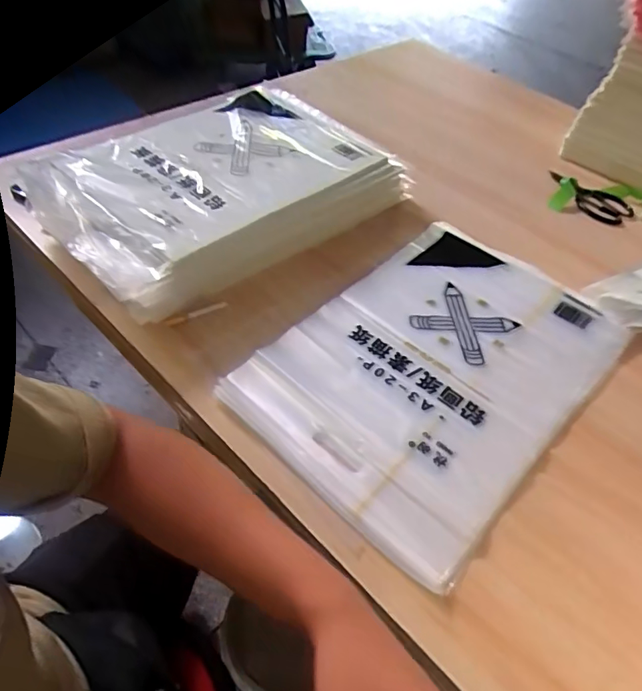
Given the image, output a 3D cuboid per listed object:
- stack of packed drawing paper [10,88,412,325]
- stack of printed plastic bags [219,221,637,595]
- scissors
[{"bbox_3d":[-0.151,-0.246,0.803,0.500,0.097,0.332,-33,60,-30],"label":"stack of packed drawing paper"},{"bbox_3d":[0.155,0.012,0.662,0.325,0.020,0.473,36,53,24],"label":"stack of printed plastic bags"},{"bbox_3d":[0.492,-0.273,0.951,0.160,0.018,0.085,30,52,18],"label":"scissors"}]

